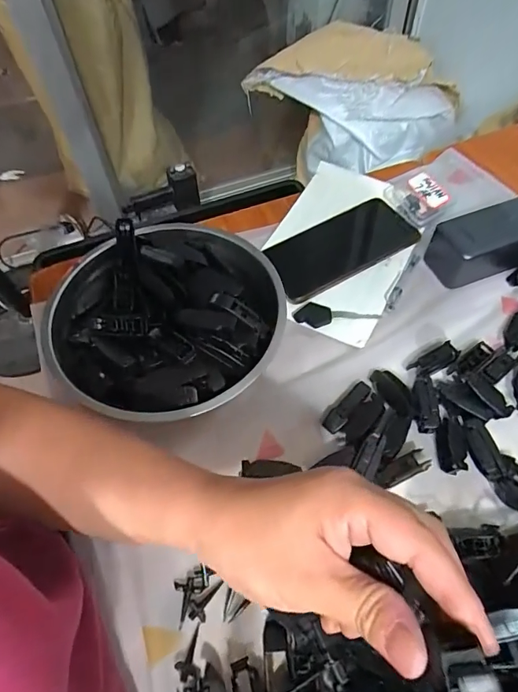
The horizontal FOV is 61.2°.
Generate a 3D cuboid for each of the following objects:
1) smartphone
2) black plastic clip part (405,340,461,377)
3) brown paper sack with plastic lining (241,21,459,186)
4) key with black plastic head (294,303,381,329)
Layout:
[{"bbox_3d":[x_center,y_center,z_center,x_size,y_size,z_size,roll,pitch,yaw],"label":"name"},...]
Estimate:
[{"bbox_3d":[0.088,-0.108,0.474,0.161,0.010,0.077,-27,60,-14],"label":"smartphone"},{"bbox_3d":[0.164,0.014,0.408,0.045,0.014,0.019,-24,60,-12],"label":"black plastic clip part"},{"bbox_3d":[0.221,-0.565,1.080,0.496,0.311,0.167,7,58,7],"label":"brown paper sack with plastic lining"},{"bbox_3d":[0.076,-0.027,0.430,0.082,0.008,0.025,8,58,8],"label":"key with black plastic head"}]

